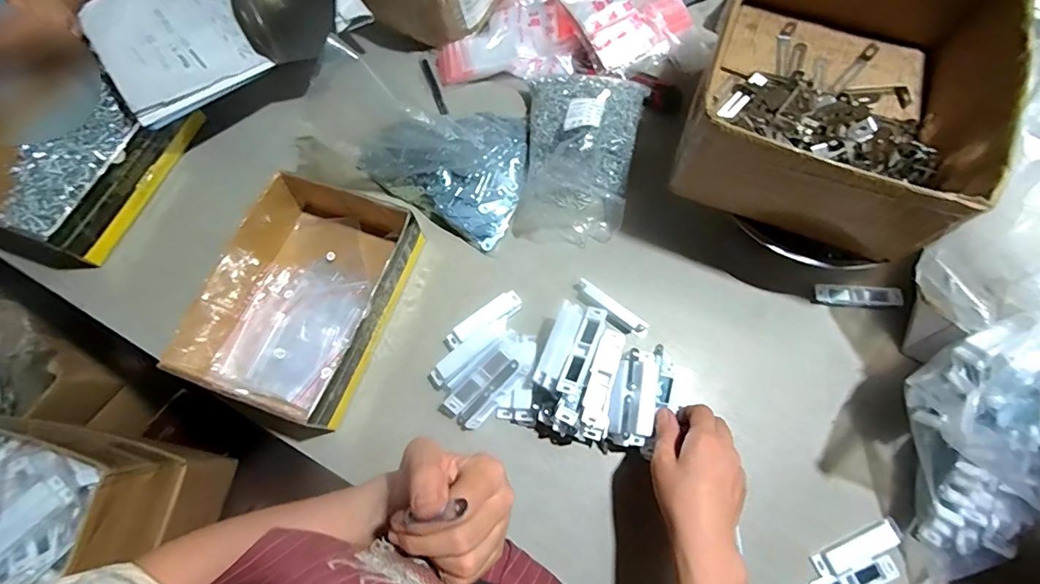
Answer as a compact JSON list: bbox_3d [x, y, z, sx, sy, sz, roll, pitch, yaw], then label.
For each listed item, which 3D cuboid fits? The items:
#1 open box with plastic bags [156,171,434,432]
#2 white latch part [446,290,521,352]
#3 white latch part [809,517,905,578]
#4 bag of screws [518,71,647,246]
[{"bbox_3d":[-0.247,0.011,0.540,0.189,0.077,0.245,20,72,9],"label":"open box with plastic bags"},{"bbox_3d":[-0.042,0.035,0.548,0.097,0.035,0.020,-35,73,-10],"label":"white latch part"},{"bbox_3d":[0.335,0.253,0.467,0.095,0.011,0.024,-24,71,-6],"label":"white latch part"},{"bbox_3d":[0.080,-0.180,0.600,0.149,0.088,0.220,7,71,5],"label":"bag of screws"}]

